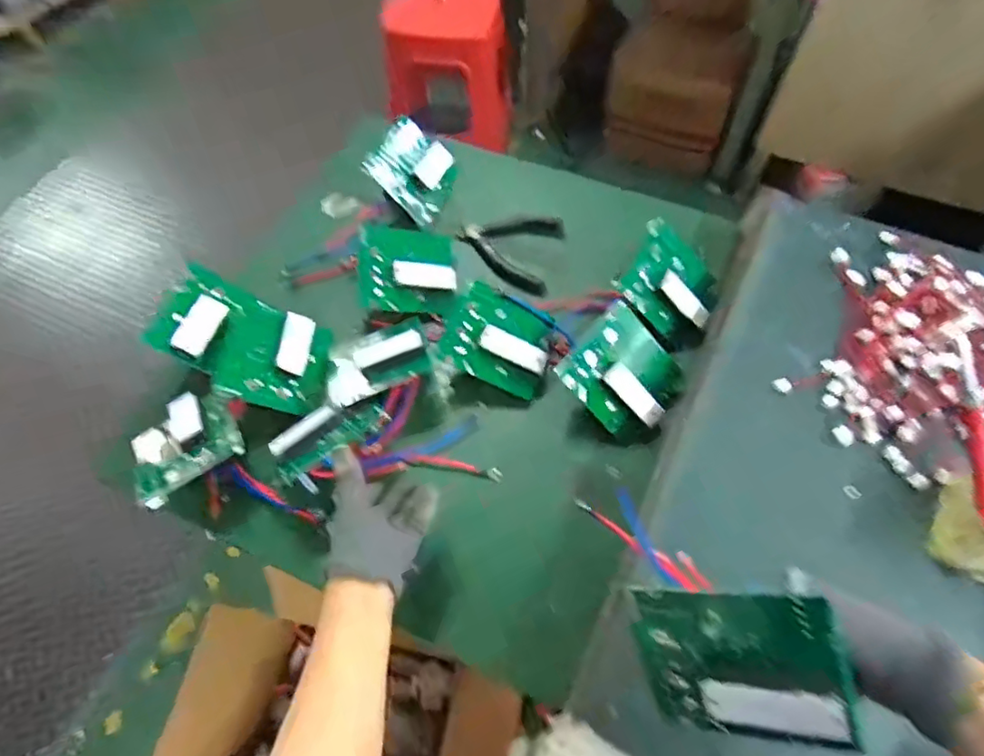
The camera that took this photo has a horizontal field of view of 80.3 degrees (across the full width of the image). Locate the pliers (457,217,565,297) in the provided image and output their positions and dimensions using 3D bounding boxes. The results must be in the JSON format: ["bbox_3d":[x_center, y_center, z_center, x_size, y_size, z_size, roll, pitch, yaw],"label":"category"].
[{"bbox_3d":[0.024,-0.188,0.861,0.146,0.026,0.123,10,63,7],"label":"pliers"}]

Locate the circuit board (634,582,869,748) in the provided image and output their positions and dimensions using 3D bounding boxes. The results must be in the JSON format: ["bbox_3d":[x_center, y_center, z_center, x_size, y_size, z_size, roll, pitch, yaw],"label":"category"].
[{"bbox_3d":[0.158,0.189,0.381,0.126,0.018,0.103,-11,93,36],"label":"circuit board"}]

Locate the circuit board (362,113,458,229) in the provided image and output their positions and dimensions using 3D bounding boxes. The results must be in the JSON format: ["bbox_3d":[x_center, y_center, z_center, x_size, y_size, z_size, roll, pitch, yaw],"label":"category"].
[{"bbox_3d":[-0.116,-0.311,0.875,0.127,0.022,0.121,41,74,-15],"label":"circuit board"}]

